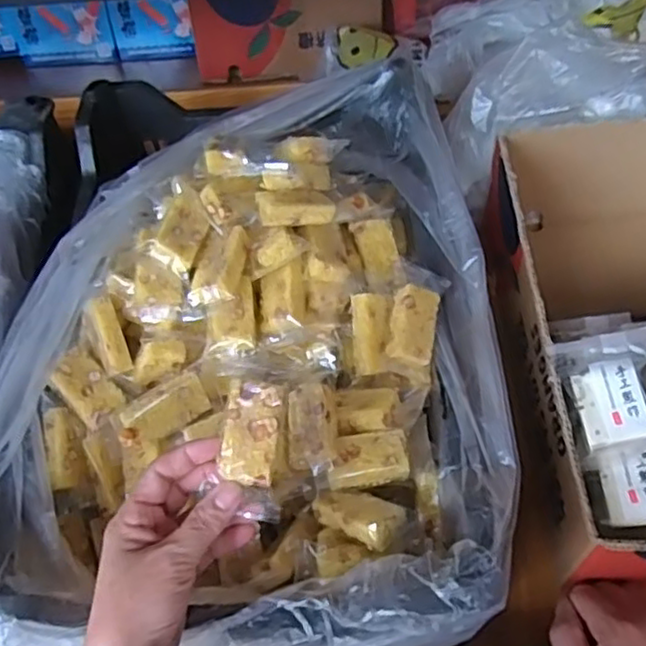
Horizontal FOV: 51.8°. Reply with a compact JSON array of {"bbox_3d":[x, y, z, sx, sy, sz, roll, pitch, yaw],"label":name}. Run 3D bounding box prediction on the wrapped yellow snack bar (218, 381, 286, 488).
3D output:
[{"bbox_3d":[-0.045,0.070,0.427,0.038,0.012,0.063,9,80,-8],"label":"wrapped yellow snack bar"}]

